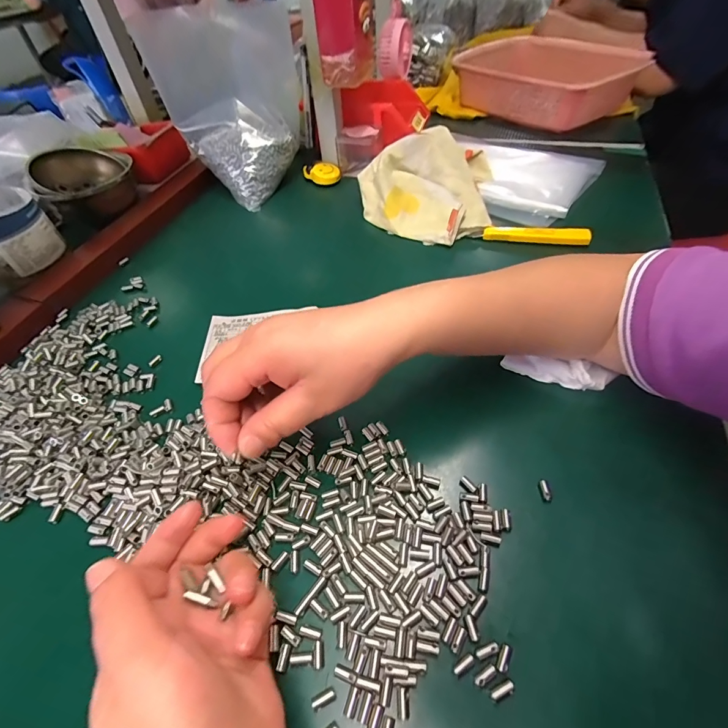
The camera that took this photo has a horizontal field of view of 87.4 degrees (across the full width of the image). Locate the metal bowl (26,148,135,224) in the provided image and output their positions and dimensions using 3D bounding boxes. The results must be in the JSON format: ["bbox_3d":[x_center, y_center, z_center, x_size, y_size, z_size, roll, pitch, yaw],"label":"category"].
[{"bbox_3d":[-0.372,-0.246,0.513,0.117,0.057,0.117,0,54,1],"label":"metal bowl"}]

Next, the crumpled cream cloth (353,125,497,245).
[{"bbox_3d":[0.075,-0.229,0.480,0.166,0.067,0.162,6,51,8],"label":"crumpled cream cloth"}]

